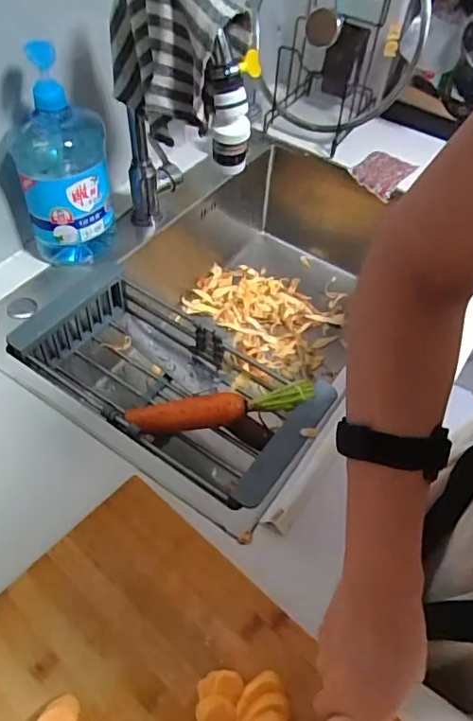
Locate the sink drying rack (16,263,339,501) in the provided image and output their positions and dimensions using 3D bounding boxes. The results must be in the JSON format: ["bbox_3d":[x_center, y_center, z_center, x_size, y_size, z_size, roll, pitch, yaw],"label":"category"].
[{"bbox_3d":[-0.086,0.036,0.683,0.379,0.091,0.193,30,56,18],"label":"sink drying rack"}]

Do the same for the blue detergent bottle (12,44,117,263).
[{"bbox_3d":[-0.217,-0.239,0.665,0.106,0.273,0.070,-8,53,-10],"label":"blue detergent bottle"}]

